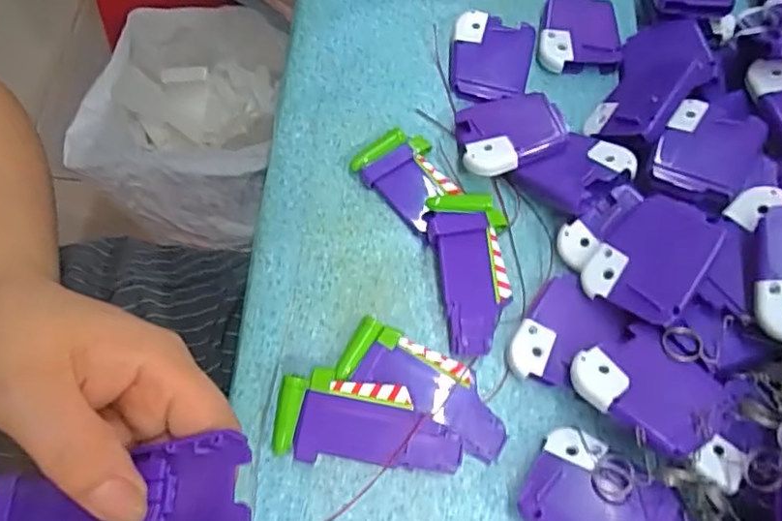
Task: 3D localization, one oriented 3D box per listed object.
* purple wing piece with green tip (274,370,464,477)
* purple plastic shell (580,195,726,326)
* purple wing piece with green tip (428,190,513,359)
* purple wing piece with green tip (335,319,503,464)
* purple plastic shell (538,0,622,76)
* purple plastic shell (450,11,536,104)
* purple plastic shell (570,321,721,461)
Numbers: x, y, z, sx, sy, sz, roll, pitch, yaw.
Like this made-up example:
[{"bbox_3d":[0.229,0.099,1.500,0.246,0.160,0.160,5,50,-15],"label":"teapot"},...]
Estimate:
[{"bbox_3d":[-0.011,0.079,0.300,0.088,0.013,0.040,8,82,-1],"label":"purple wing piece with green tip"},{"bbox_3d":[0.131,-0.002,0.308,0.049,0.007,0.060,33,87,36],"label":"purple plastic shell"},{"bbox_3d":[0.043,0.006,0.329,0.041,0.016,0.086,-4,66,-2],"label":"purple wing piece with green tip"},{"bbox_3d":[0.018,0.063,0.307,0.088,0.014,0.036,26,68,11],"label":"purple wing piece with green tip"},{"bbox_3d":[0.123,-0.150,0.400,0.051,0.012,0.064,7,66,2],"label":"purple plastic shell"},{"bbox_3d":[0.062,-0.127,0.387,0.050,0.016,0.062,12,67,5],"label":"purple plastic shell"},{"bbox_3d":[0.120,0.055,0.284,0.059,0.015,0.050,38,71,15],"label":"purple plastic shell"}]

